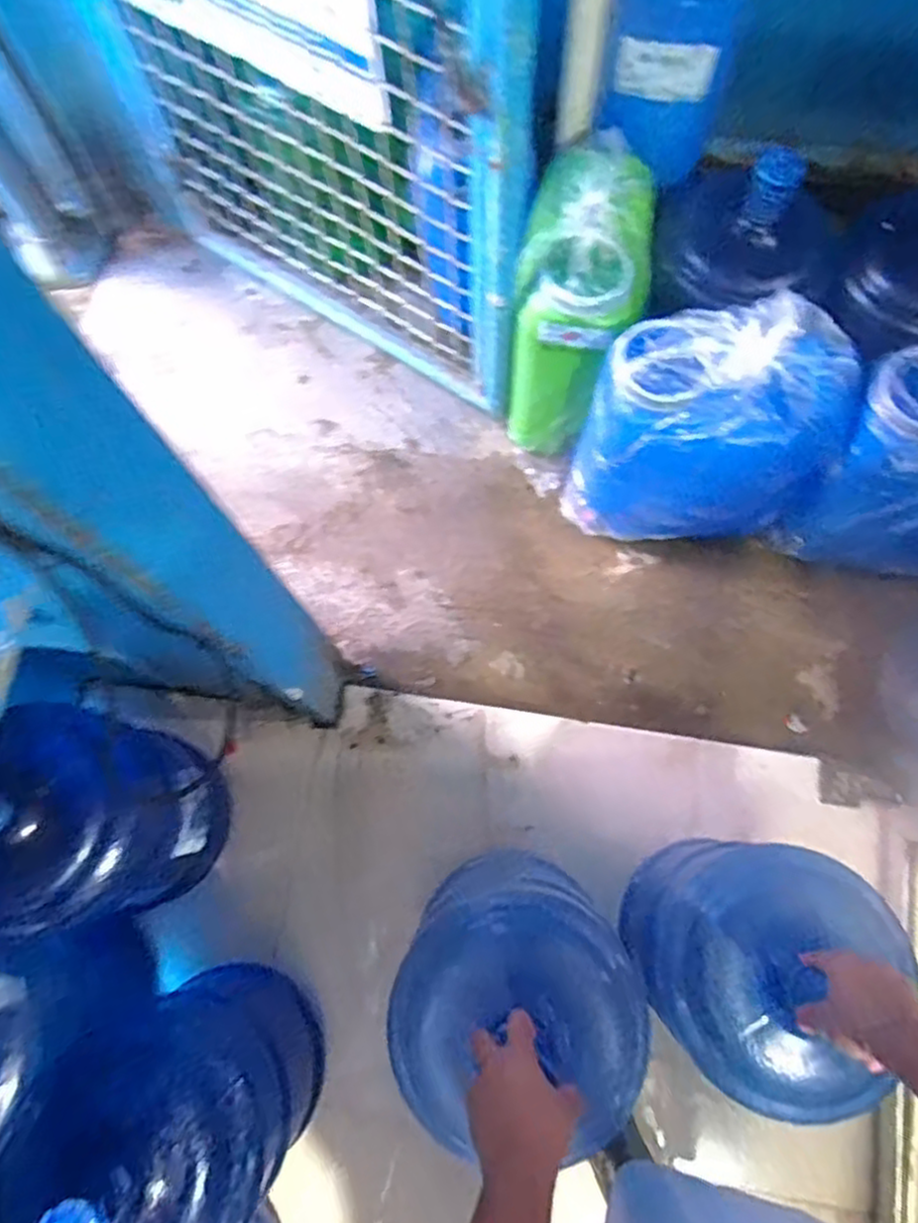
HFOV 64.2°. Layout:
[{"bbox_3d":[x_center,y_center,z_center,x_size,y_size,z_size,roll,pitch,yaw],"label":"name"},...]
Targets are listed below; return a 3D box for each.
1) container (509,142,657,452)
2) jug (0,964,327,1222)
[{"bbox_3d":[0.186,-0.462,1.160,0.183,0.402,0.279,7,74,4],"label":"container"},{"bbox_3d":[-0.313,0.568,0.810,0.258,0.434,0.236,-1,74,2],"label":"jug"}]

